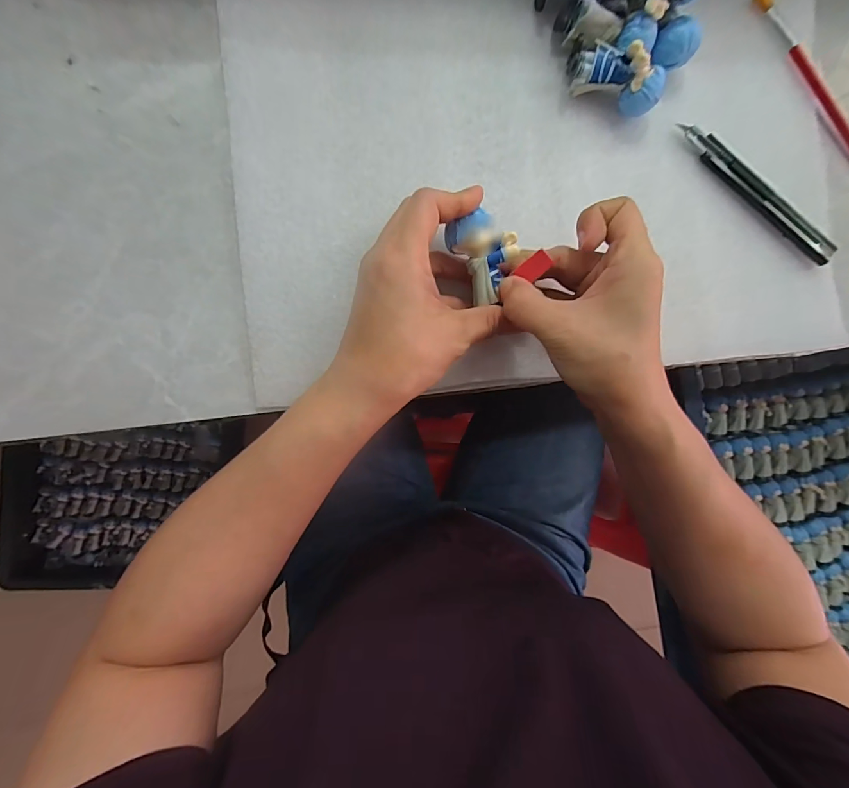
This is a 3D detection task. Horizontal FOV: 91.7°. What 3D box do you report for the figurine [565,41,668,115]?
[{"bbox_3d":[0.123,-0.202,0.261,0.058,0.036,0.024,24,87,-6],"label":"figurine"}]

